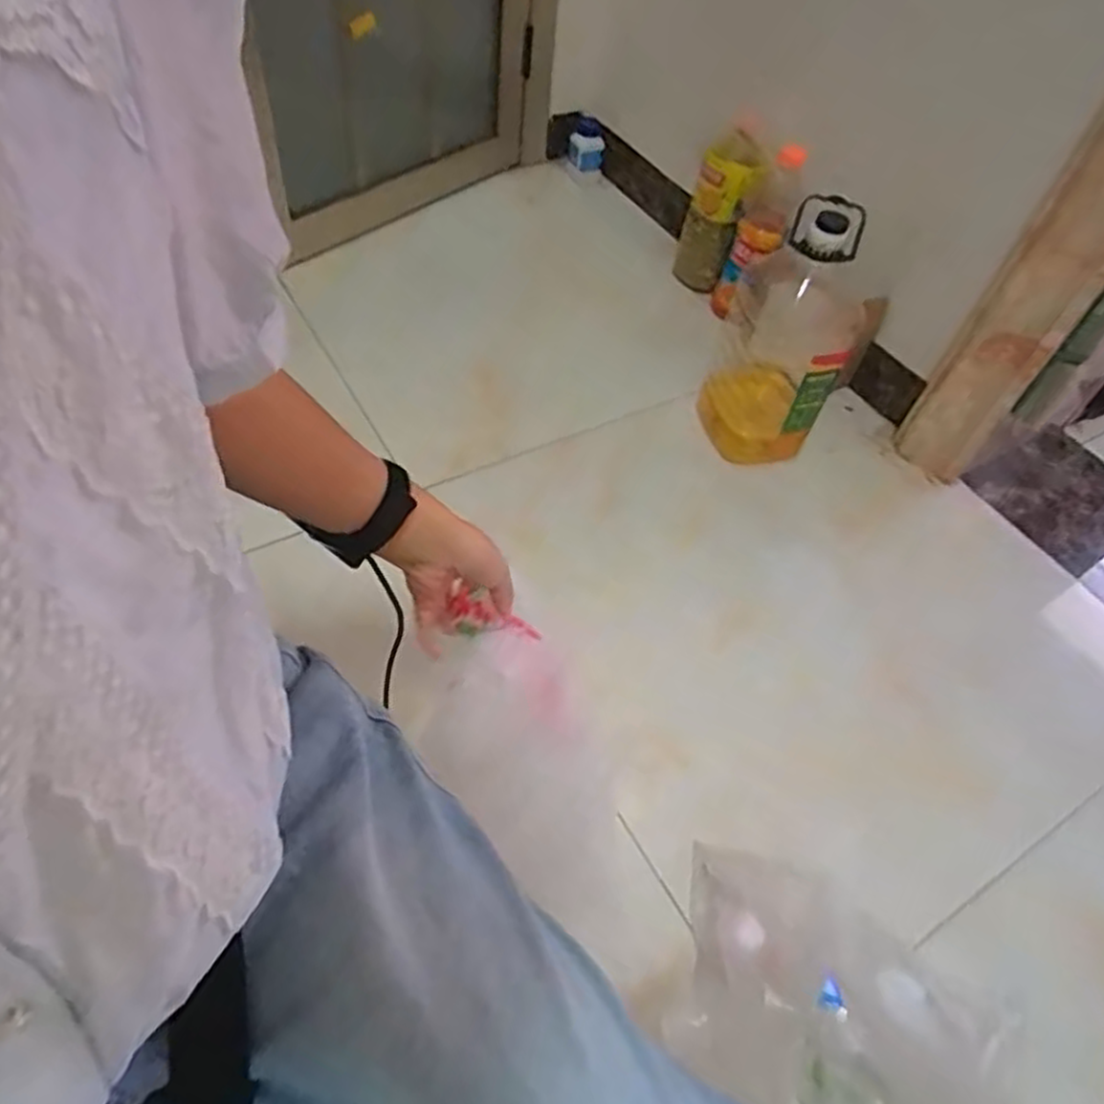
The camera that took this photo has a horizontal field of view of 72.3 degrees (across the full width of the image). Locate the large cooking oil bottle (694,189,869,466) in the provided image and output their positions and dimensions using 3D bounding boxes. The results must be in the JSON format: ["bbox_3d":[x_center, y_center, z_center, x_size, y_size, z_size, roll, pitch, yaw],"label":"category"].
[{"bbox_3d":[0.346,-0.324,1.114,0.186,0.388,0.227,24,54,11],"label":"large cooking oil bottle"}]

